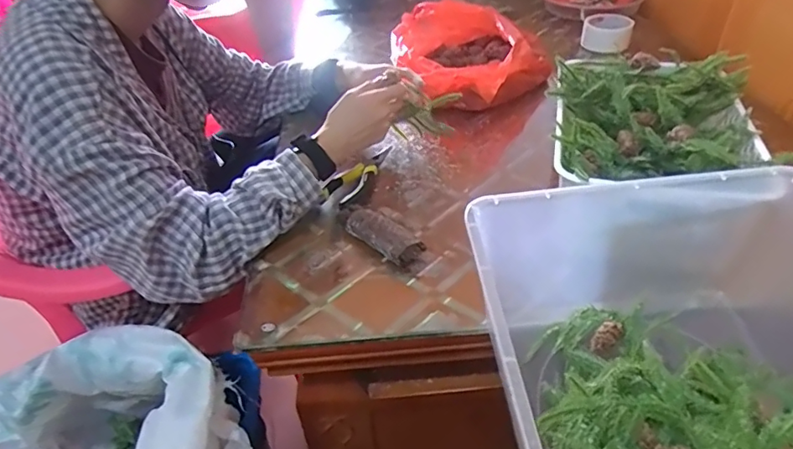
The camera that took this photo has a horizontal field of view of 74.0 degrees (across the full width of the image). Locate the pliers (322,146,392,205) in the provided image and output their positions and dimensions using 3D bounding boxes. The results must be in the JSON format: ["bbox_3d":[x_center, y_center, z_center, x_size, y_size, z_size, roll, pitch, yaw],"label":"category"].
[{"bbox_3d":[-0.045,-0.076,0.739,0.043,0.018,0.145,17,44,24],"label":"pliers"}]

